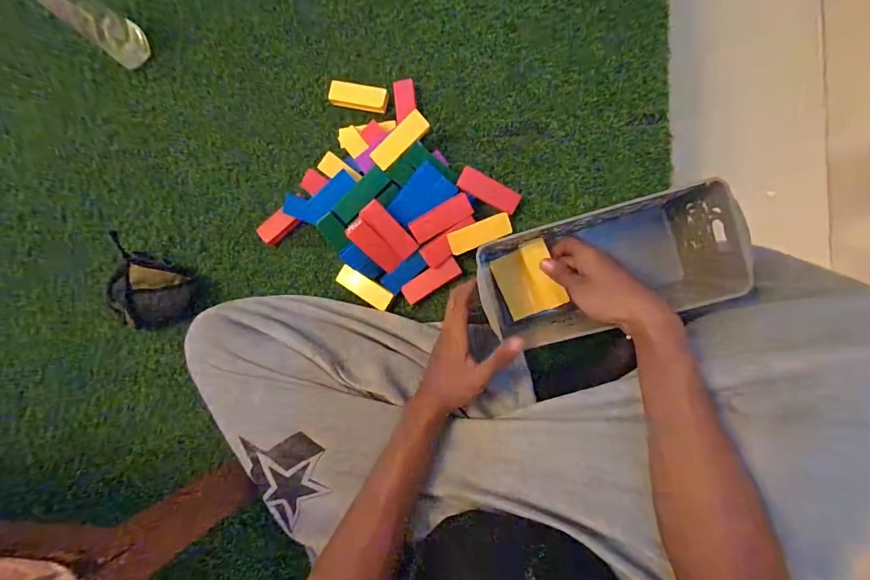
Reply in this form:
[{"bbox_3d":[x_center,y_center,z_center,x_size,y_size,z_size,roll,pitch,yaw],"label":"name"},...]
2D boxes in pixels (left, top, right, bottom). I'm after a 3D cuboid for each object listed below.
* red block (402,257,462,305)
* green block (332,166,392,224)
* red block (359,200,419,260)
[{"bbox_3d":[-0.004,-0.014,0.551,0.085,0.016,0.030,-32,82,6],"label":"red block"},{"bbox_3d":[-0.100,-0.129,0.533,0.029,0.010,0.085,44,94,9],"label":"green block"},{"bbox_3d":[-0.061,-0.080,0.525,0.030,0.014,0.087,-43,111,5],"label":"red block"}]

